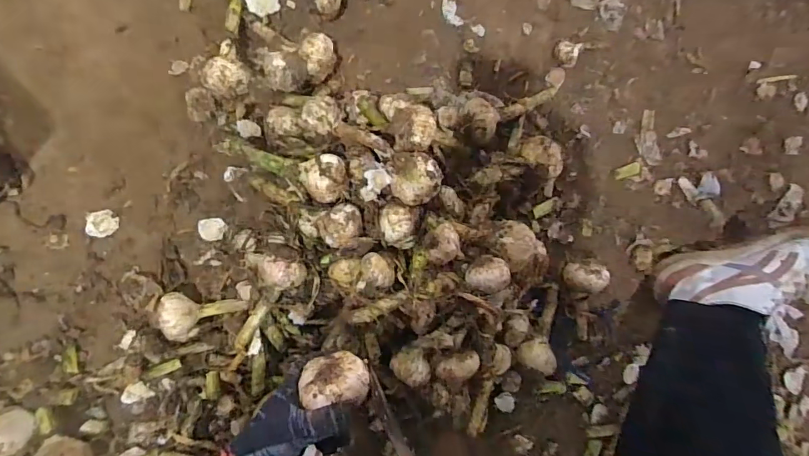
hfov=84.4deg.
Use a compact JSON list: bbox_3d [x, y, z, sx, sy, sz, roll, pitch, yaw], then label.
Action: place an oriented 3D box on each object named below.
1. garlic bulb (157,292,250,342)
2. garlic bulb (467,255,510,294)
[{"bbox_3d":[-0.253,0.113,0.556,0.096,0.049,0.049,11,90,-9],"label":"garlic bulb"},{"bbox_3d":[0.101,0.055,0.538,0.051,0.042,0.040,5,91,-9],"label":"garlic bulb"}]

